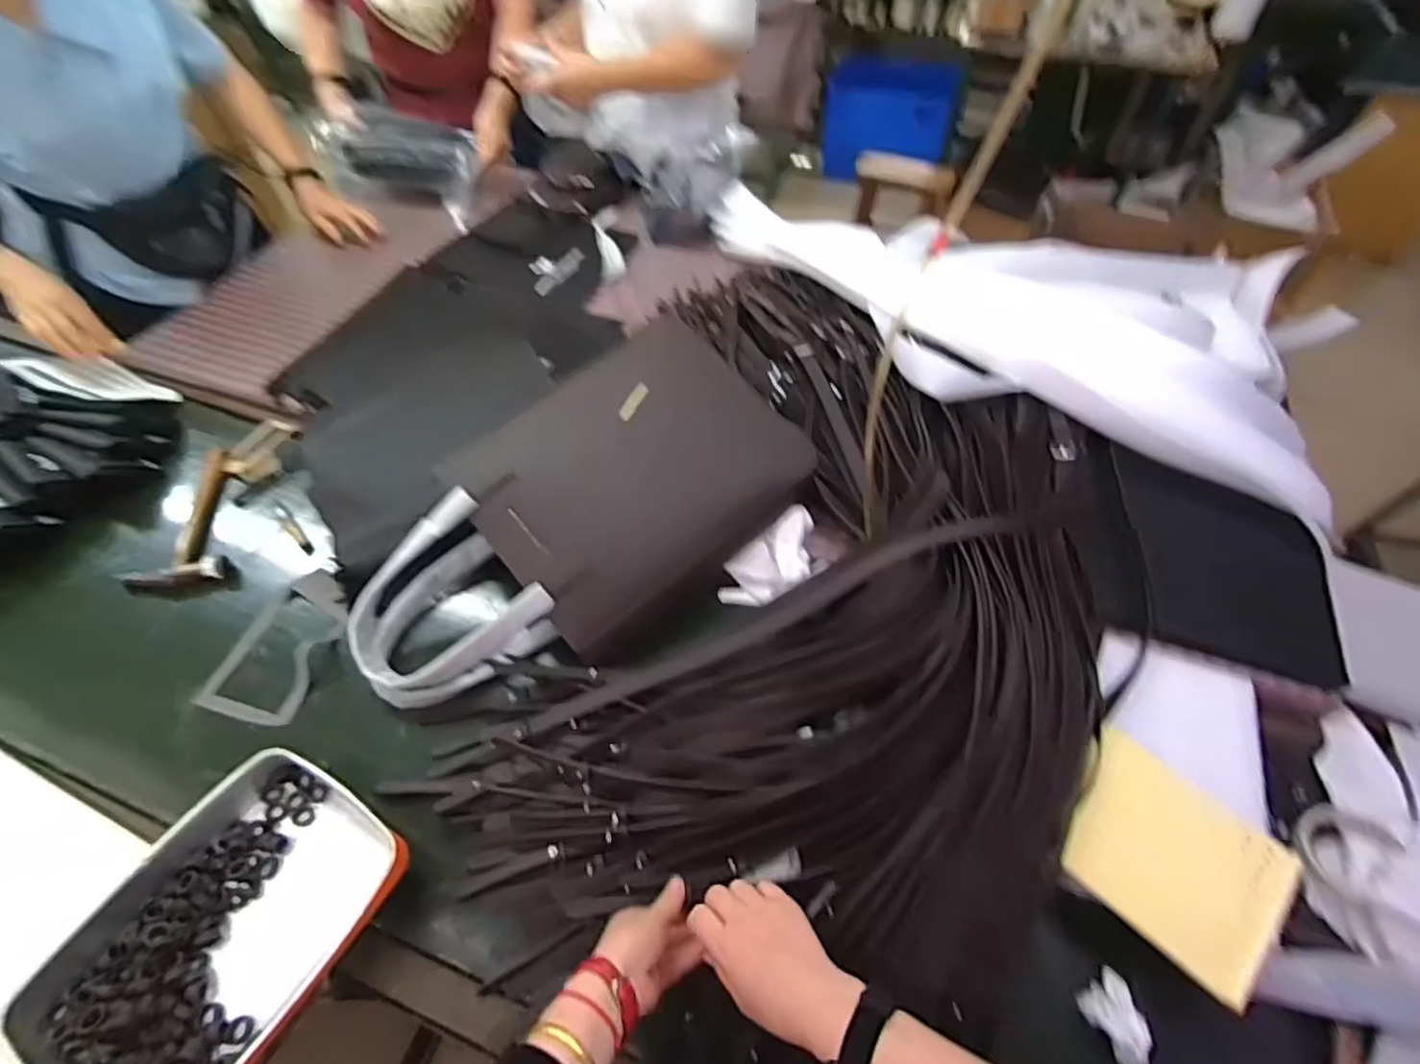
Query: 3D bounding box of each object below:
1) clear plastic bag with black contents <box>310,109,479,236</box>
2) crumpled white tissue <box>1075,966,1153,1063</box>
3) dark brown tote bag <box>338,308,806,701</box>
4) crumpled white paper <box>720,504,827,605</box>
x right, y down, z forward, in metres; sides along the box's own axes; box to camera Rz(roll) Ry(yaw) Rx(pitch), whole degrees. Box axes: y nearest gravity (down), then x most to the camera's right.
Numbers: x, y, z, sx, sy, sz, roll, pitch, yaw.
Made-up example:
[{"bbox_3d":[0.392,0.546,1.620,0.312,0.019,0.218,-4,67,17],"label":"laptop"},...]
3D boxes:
[{"bbox_3d":[-0.609,-0.734,1.242,0.300,0.130,0.138,14,56,10],"label":"clear plastic bag with black contents"},{"bbox_3d":[0.358,0.423,0.544,0.048,0.021,0.059,-25,59,-17],"label":"crumpled white tissue"},{"bbox_3d":[-0.159,-0.006,0.747,0.525,0.169,0.266,-35,62,-22],"label":"dark brown tote bag"},{"bbox_3d":[0.080,0.044,0.791,0.137,0.068,0.079,-25,59,-17],"label":"crumpled white paper"}]

